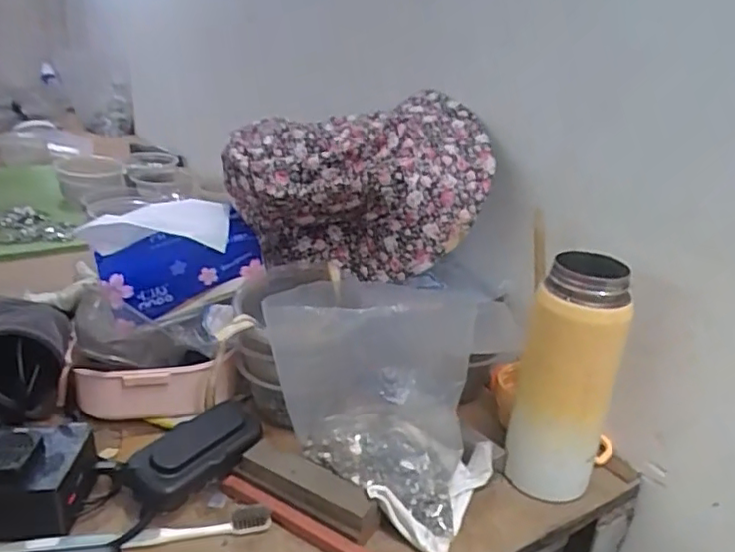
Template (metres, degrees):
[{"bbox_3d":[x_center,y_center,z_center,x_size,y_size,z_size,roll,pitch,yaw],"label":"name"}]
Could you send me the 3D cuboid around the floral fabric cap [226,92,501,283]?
[{"bbox_3d":[-0.011,-0.082,0.590,0.235,0.140,0.154,1,23,-7],"label":"floral fabric cap"}]

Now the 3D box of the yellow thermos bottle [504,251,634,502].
[{"bbox_3d":[0.152,0.083,0.470,0.072,0.190,0.056,14,26,27],"label":"yellow thermos bottle"}]

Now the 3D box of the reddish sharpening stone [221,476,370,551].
[{"bbox_3d":[-0.048,0.178,0.440,0.148,0.008,0.016,16,25,27],"label":"reddish sharpening stone"}]

